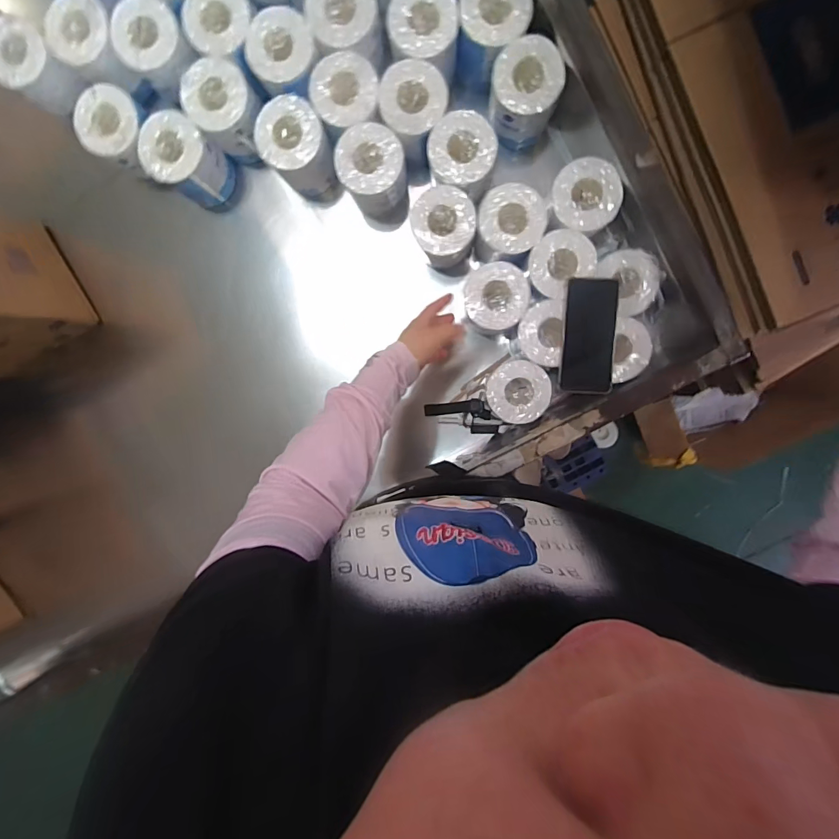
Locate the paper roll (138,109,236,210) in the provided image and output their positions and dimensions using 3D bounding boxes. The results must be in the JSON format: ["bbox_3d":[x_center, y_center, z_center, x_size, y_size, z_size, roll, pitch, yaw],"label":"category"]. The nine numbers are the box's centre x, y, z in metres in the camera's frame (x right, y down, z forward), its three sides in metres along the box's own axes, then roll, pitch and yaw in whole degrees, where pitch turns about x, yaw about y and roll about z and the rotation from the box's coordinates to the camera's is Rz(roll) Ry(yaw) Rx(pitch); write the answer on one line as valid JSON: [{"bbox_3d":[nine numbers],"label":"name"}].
[{"bbox_3d":[-0.377,-0.418,0.691,0.087,0.122,0.095,0,97,2],"label":"paper roll"}]

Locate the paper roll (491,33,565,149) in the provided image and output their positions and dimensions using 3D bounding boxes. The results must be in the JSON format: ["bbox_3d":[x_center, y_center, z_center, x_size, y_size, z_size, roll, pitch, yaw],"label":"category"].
[{"bbox_3d":[0.155,-0.491,0.639,0.096,0.106,0.102,0,97,2],"label":"paper roll"}]

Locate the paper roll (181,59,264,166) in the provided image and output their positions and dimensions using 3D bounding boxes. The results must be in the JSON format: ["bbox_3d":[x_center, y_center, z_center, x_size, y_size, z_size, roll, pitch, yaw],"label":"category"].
[{"bbox_3d":[-0.300,-0.482,0.671,0.098,0.113,0.100,0,97,2],"label":"paper roll"}]

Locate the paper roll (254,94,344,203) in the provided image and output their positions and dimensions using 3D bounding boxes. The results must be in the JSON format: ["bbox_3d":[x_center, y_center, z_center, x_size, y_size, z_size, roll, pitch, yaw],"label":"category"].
[{"bbox_3d":[-0.190,-0.425,0.679,0.095,0.127,0.103,0,97,2],"label":"paper roll"}]

